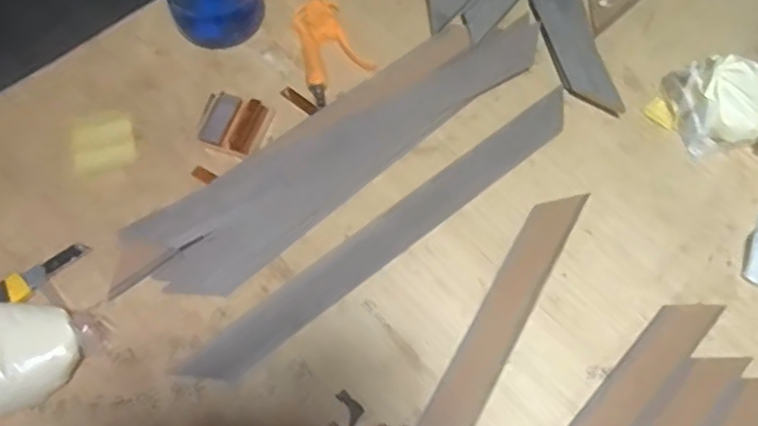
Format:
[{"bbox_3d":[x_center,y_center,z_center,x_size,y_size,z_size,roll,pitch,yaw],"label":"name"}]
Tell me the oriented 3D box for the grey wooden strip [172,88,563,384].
[{"bbox_3d":[0.019,0.018,0.675,0.481,0.006,0.048,-36,78,-17],"label":"grey wooden strip"}]

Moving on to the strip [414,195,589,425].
[{"bbox_3d":[0.073,0.174,0.602,0.046,0.014,0.495,27,65,15],"label":"strip"}]

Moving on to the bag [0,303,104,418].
[{"bbox_3d":[-0.330,0.128,0.584,0.149,0.039,0.090,-21,67,-13],"label":"bag"}]

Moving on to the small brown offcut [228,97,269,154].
[{"bbox_3d":[-0.143,-0.095,0.713,0.025,0.015,0.061,19,65,6],"label":"small brown offcut"}]

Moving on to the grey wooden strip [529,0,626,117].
[{"bbox_3d":[0.227,-0.214,0.778,0.067,0.014,0.222,-7,65,-7],"label":"grey wooden strip"}]

